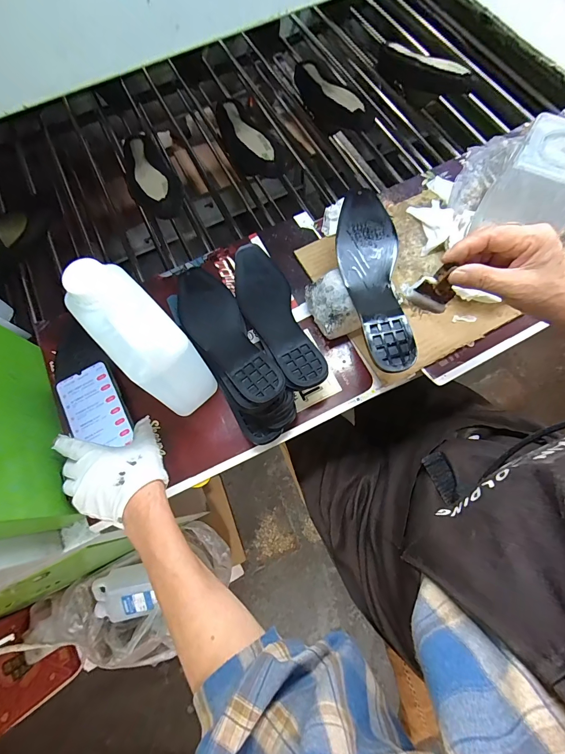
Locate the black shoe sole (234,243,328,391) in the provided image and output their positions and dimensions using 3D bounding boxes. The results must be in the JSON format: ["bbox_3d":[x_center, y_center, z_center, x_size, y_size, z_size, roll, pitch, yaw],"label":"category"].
[{"bbox_3d":[-0.013,-0.093,0.478,0.077,0.025,0.262,-21,59,-5],"label":"black shoe sole"}]

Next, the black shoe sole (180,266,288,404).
[{"bbox_3d":[-0.081,-0.062,0.461,0.079,0.026,0.256,-31,59,-8],"label":"black shoe sole"}]

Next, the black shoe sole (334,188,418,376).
[{"bbox_3d":[0.113,-0.132,0.431,0.077,0.014,0.261,-1,71,2],"label":"black shoe sole"}]

